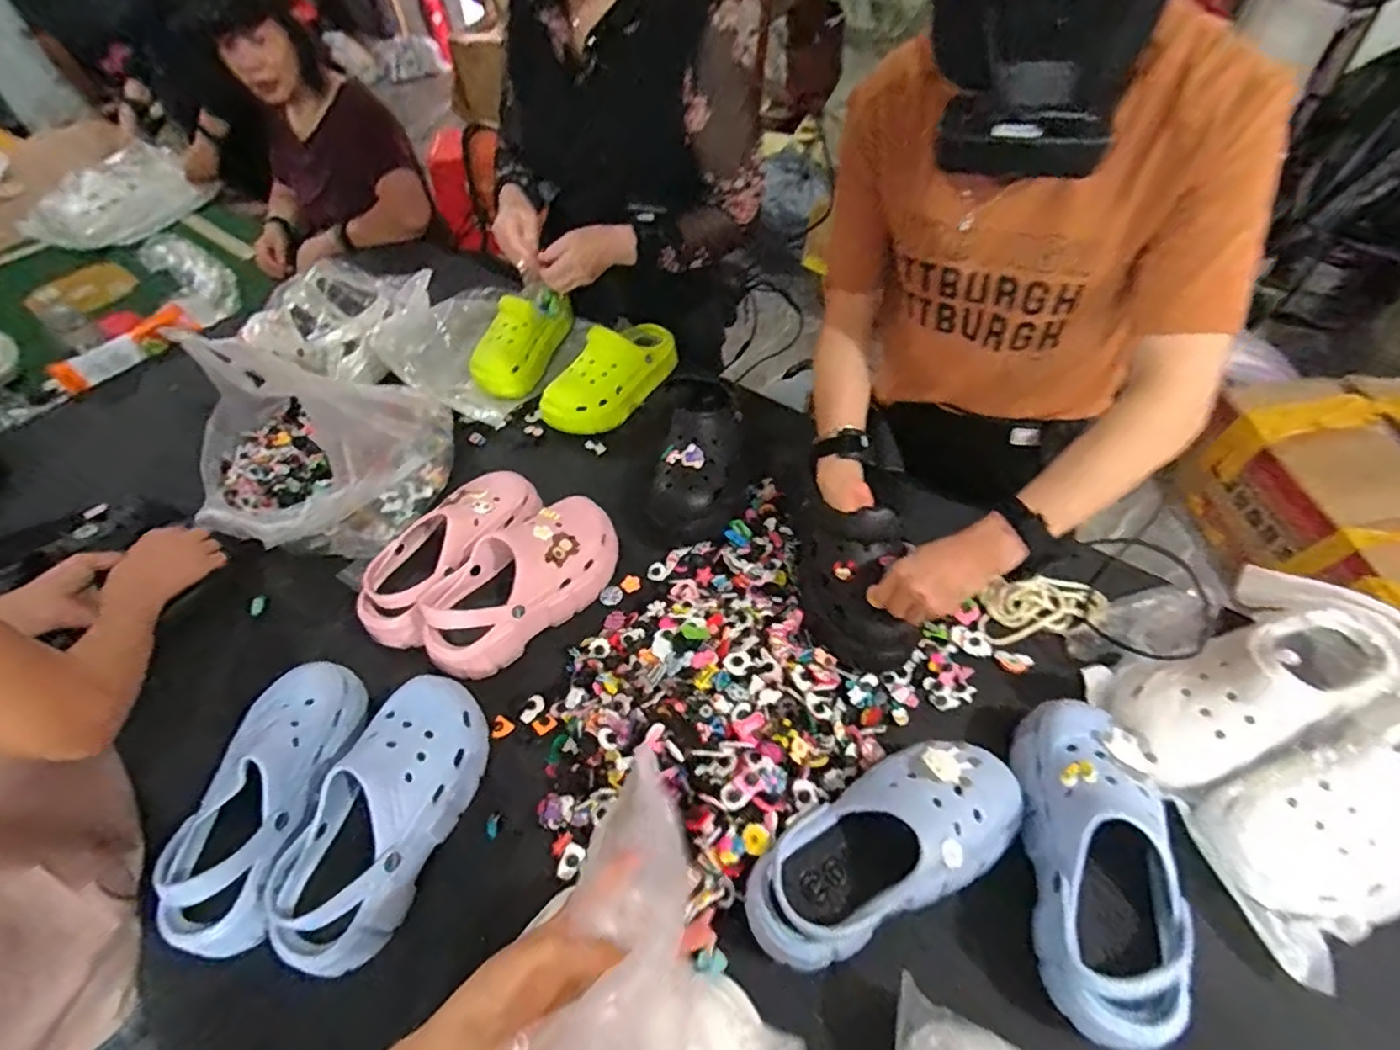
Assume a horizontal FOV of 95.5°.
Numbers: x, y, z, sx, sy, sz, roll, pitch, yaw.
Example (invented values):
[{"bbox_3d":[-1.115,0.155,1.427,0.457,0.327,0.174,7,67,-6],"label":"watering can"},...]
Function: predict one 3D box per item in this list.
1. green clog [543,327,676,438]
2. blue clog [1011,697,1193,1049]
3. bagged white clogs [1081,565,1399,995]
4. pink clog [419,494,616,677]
[{"bbox_3d":[-0.137,-0.241,1.002,0.108,0.085,0.235,29,59,24],"label":"green clog"},{"bbox_3d":[0.340,0.275,0.537,0.101,0.084,0.261,7,53,9],"label":"blue clog"},{"bbox_3d":[0.558,0.188,0.571,0.337,0.104,0.278,-23,54,-14],"label":"bagged white clogs"},{"bbox_3d":[-0.208,0.066,0.757,0.257,0.089,0.111,-39,59,-24],"label":"pink clog"}]

